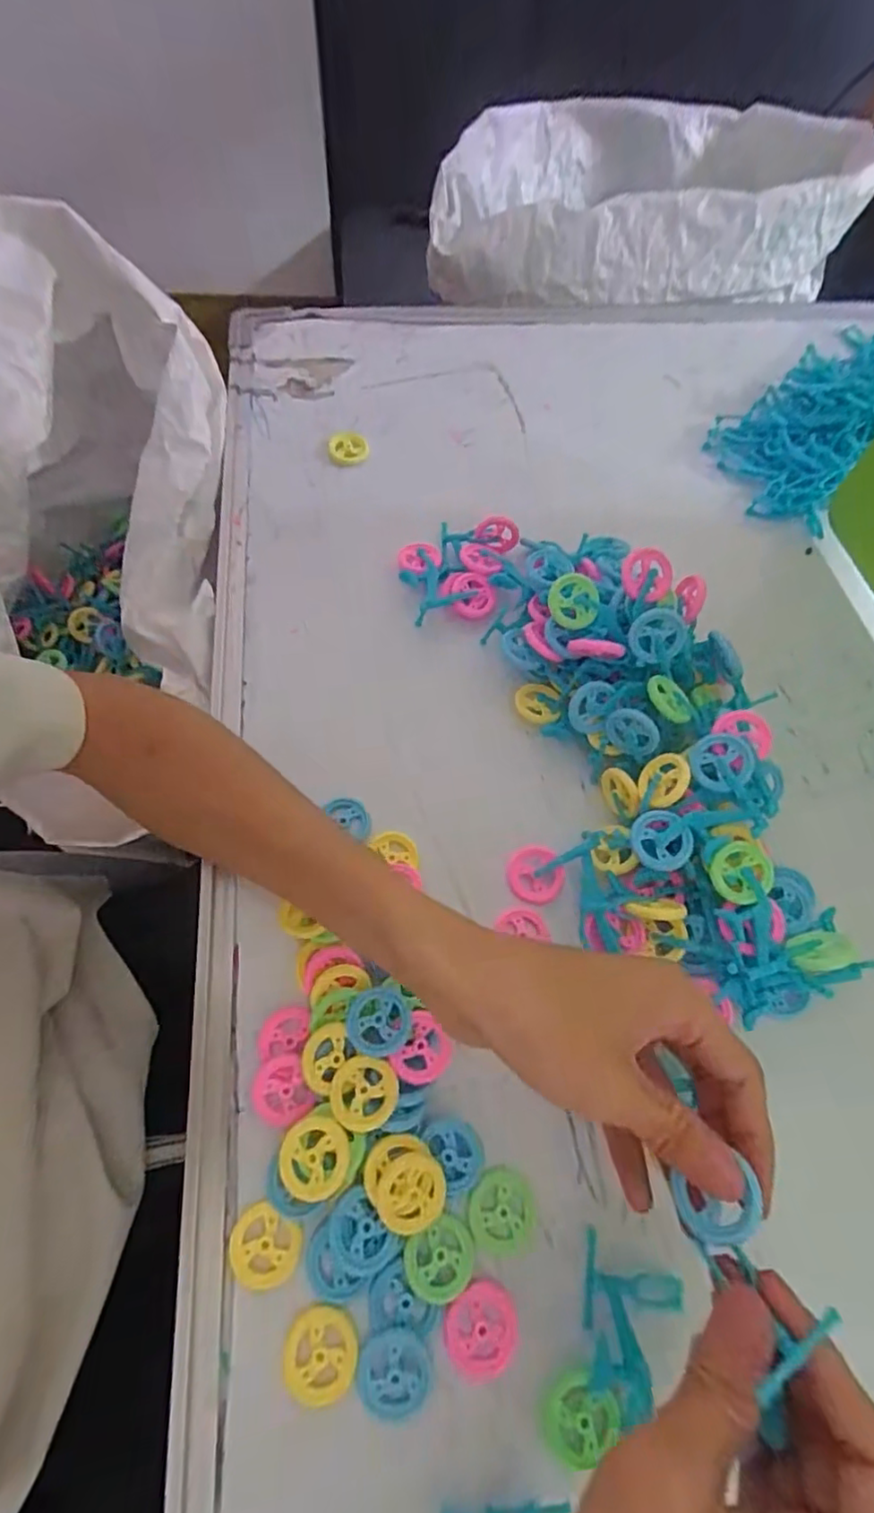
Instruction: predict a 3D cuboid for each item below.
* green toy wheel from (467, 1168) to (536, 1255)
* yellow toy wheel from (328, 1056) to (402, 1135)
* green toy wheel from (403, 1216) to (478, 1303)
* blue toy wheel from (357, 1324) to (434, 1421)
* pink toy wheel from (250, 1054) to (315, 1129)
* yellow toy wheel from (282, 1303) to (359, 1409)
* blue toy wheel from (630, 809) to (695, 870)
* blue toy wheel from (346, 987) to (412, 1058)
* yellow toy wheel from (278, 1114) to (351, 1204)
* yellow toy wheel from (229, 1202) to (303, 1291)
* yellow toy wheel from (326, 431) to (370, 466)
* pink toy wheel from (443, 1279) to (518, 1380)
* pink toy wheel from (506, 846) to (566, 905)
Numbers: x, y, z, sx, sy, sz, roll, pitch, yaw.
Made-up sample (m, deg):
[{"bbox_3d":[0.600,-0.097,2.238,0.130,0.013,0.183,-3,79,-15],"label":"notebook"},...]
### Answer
[{"bbox_3d":[0.028,0.200,0.266,0.029,0.004,0.029,1,63,-2],"label":"green toy wheel"},{"bbox_3d":[-0.032,0.148,0.266,0.030,0.007,0.028,-6,64,-6],"label":"yellow toy wheel"},{"bbox_3d":[0.002,0.213,0.255,0.030,0.006,0.028,1,63,-2],"label":"green toy wheel"},{"bbox_3d":[-0.017,0.244,0.239,0.029,0.006,0.028,1,63,-2],"label":"blue toy wheel"},{"bbox_3d":[-0.072,0.153,0.276,0.026,0.005,0.028,1,63,-2],"label":"pink toy wheel"},{"bbox_3d":[-0.046,0.238,0.241,0.029,0.004,0.030,1,63,-2],"label":"yellow toy wheel"},{"bbox_3d":[0.112,0.042,0.303,0.029,0.004,0.030,-1,82,8],"label":"blue toy wheel"},{"bbox_3d":[-0.027,0.123,0.280,0.029,0.006,0.029,1,63,-2],"label":"blue toy wheel"},{"bbox_3d":[-0.051,0.170,0.256,0.029,0.007,0.030,1,63,-2],"label":"yellow toy wheel"},{"bbox_3d":[-0.072,0.207,0.254,0.030,0.004,0.027,33,66,13],"label":"yellow toy wheel"},{"bbox_3d":[-0.067,-0.233,0.458,0.029,0.011,0.029,1,63,-2],"label":"yellow toy wheel"},{"bbox_3d":[0.018,0.236,0.249,0.029,0.006,0.030,1,63,-2],"label":"pink toy wheel"},{"bbox_3d":[0.053,0.064,0.327,0.029,0.006,0.029,-3,76,11],"label":"pink toy wheel"}]

